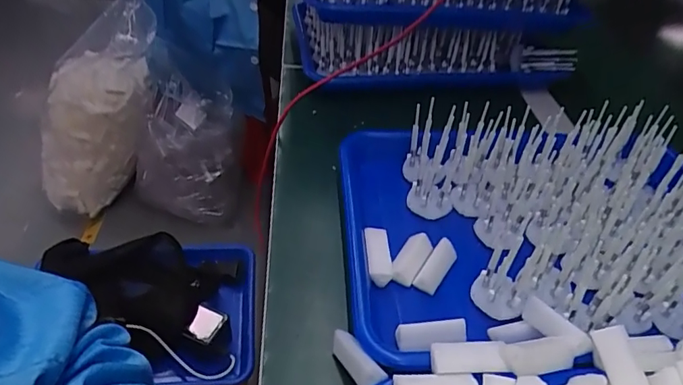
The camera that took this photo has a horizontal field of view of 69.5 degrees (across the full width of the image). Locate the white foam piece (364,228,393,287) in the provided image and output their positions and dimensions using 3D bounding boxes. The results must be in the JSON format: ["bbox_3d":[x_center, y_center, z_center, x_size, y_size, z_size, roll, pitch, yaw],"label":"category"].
[{"bbox_3d":[0.027,0.048,0.375,0.018,0.011,0.045,-1,55,-7],"label":"white foam piece"}]

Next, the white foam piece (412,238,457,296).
[{"bbox_3d":[0.073,0.058,0.378,0.016,0.018,0.044,29,66,25],"label":"white foam piece"}]

